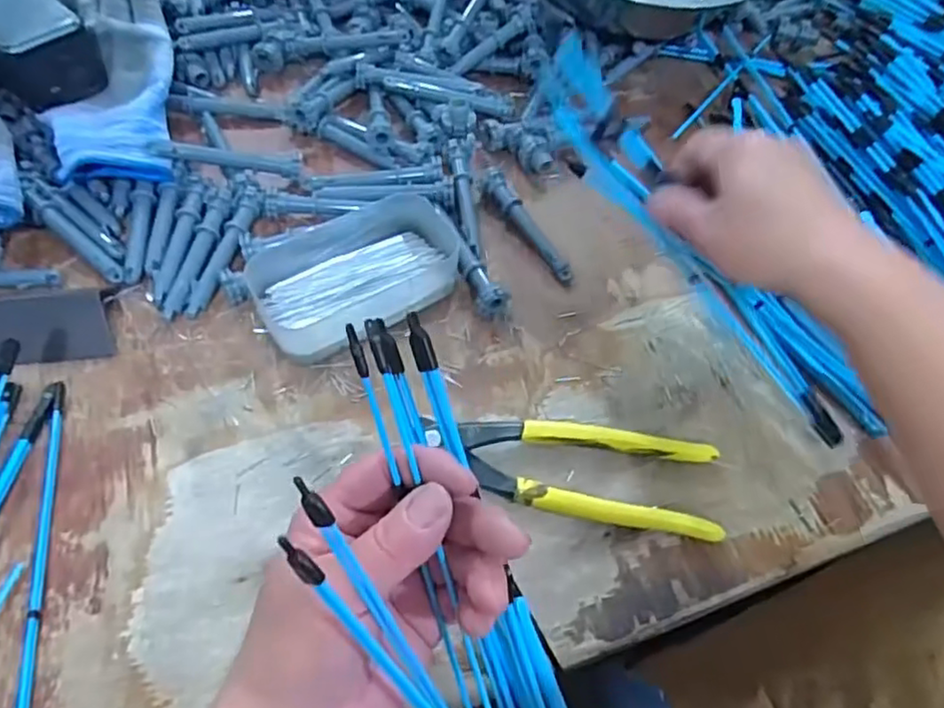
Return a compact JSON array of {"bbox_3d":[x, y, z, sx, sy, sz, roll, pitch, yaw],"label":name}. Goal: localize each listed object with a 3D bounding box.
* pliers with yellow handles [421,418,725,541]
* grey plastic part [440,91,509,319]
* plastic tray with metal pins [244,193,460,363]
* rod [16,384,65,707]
[{"bbox_3d":[0.051,0.059,0.343,0.153,0.015,0.050,10,57,3],"label":"pliers with yellow handles"},{"bbox_3d":[0.000,-0.100,0.429,0.025,0.028,0.170,-4,58,-7],"label":"grey plastic part"},{"bbox_3d":[-0.066,-0.049,0.392,0.122,0.025,0.072,-26,63,-19],"label":"plastic tray with metal pins"},{"bbox_3d":[-0.192,0.126,0.285,0.007,0.008,0.256,-10,59,-10],"label":"rod"}]

